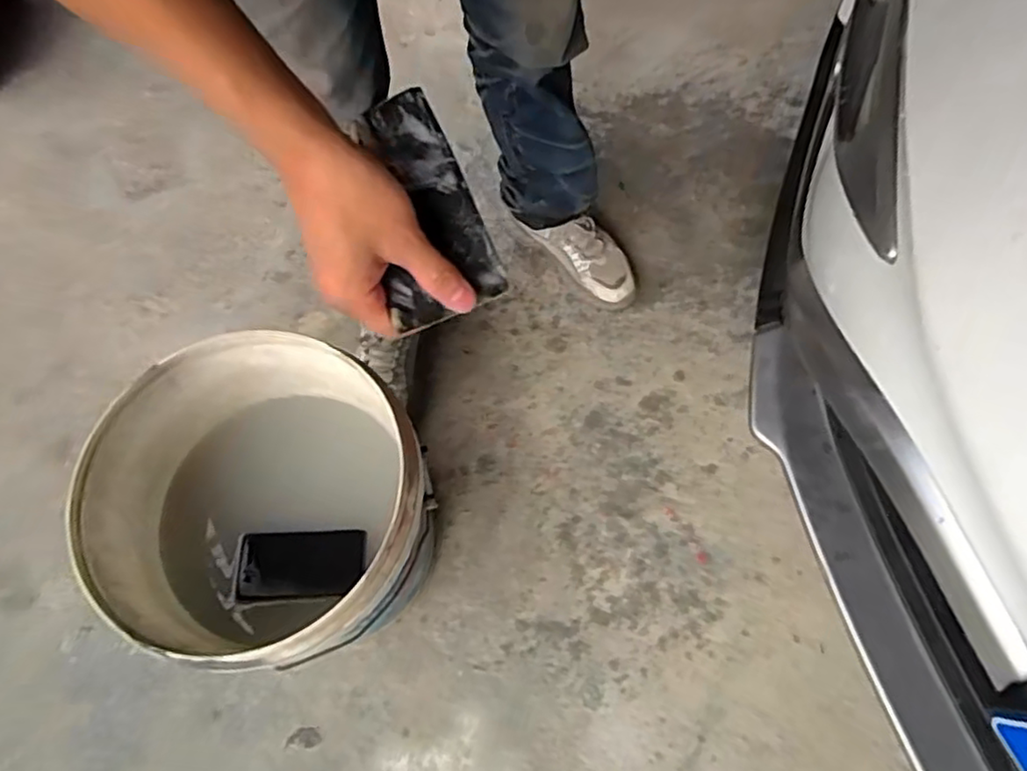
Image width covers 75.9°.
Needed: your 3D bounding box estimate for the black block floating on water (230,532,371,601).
[{"bbox_3d":[-0.227,0.191,0.707,0.130,0.016,0.069,-3,70,-1],"label":"black block floating on water"}]

